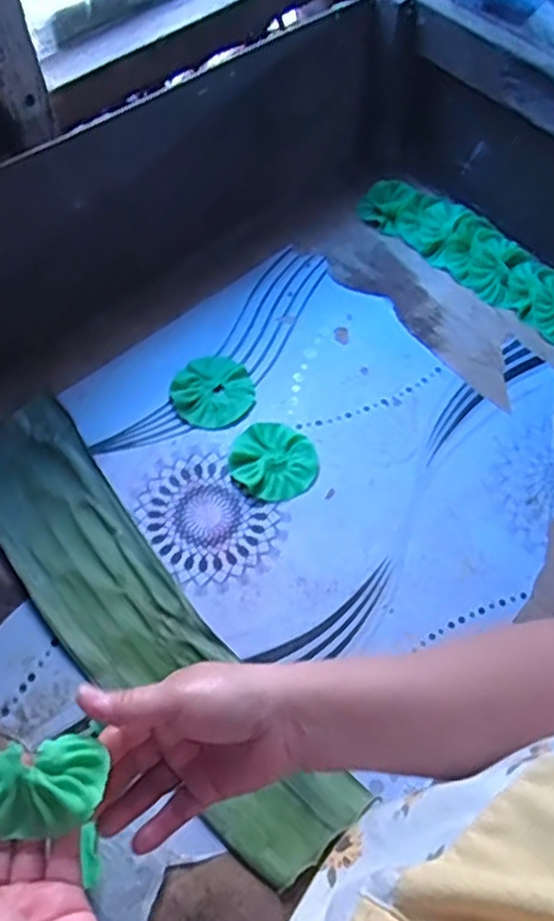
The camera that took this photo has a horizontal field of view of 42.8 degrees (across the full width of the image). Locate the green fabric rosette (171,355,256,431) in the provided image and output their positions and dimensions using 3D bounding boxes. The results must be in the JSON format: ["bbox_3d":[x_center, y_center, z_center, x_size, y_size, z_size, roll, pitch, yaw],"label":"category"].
[{"bbox_3d":[-0.057,-0.063,0.640,0.070,0.010,0.074,1,61,-2],"label":"green fabric rosette"}]

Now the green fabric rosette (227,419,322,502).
[{"bbox_3d":[-0.001,0.000,0.610,0.073,0.007,0.070,1,61,-2],"label":"green fabric rosette"}]

